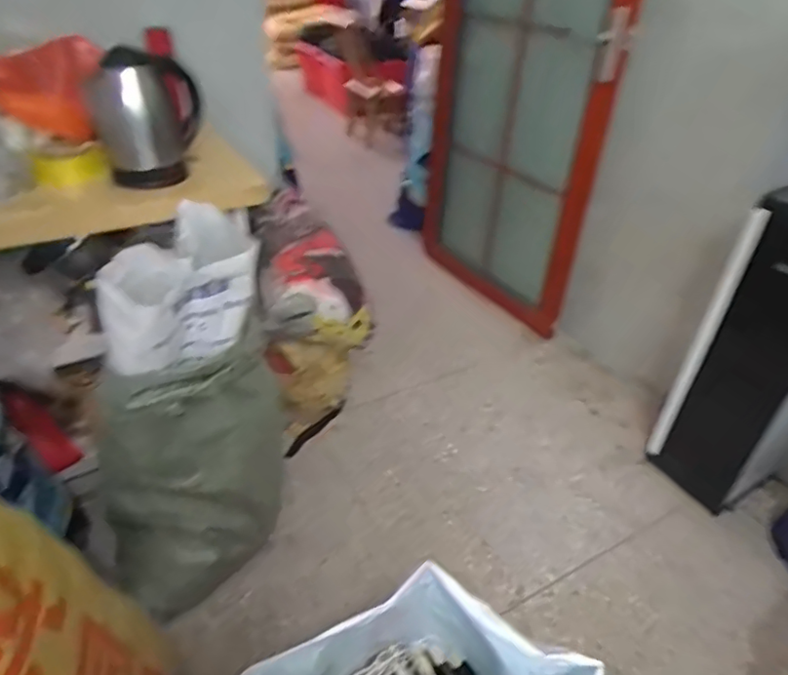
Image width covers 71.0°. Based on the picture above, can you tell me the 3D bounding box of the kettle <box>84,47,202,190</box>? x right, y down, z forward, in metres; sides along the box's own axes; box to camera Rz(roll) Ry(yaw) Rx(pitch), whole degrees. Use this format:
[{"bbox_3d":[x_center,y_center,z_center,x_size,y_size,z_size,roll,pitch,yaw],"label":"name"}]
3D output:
[{"bbox_3d":[-0.525,-0.484,1.211,0.202,0.244,0.208,-8,38,-14],"label":"kettle"}]

